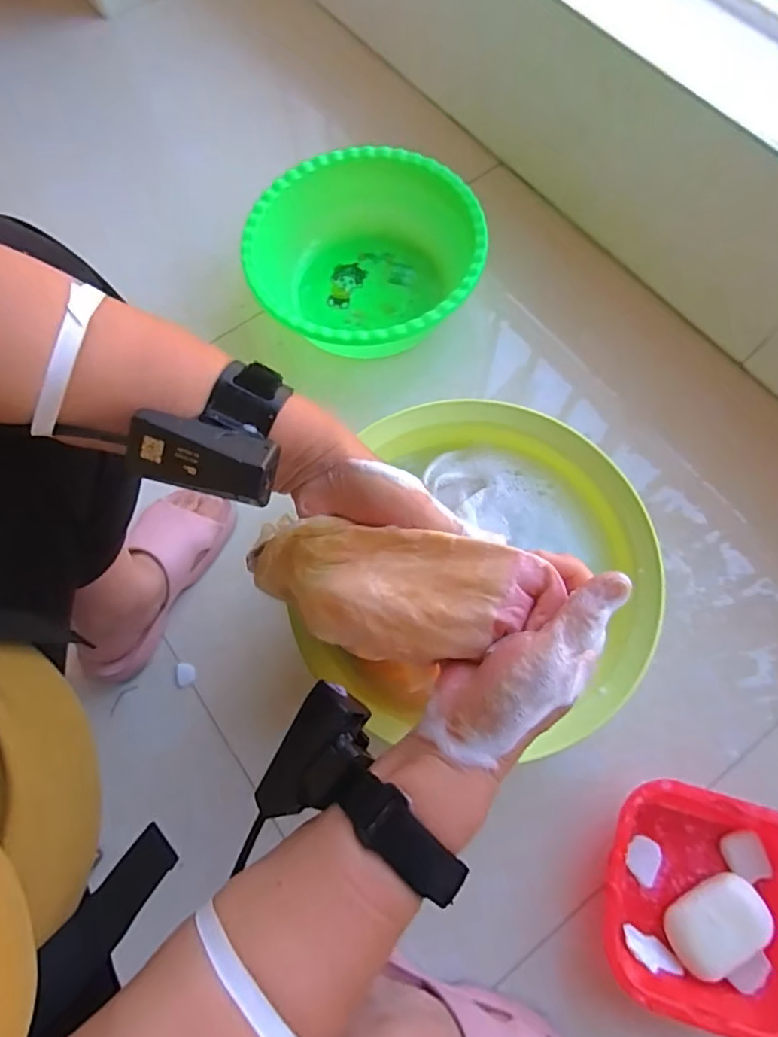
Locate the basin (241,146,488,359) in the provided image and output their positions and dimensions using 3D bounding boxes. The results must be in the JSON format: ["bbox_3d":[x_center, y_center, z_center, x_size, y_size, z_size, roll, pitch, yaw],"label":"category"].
[{"bbox_3d":[-0.026,-0.340,0.733,0.295,0.108,0.298,-1,71,2],"label":"basin"}]

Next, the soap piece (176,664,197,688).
[{"bbox_3d":[-0.236,0.181,0.630,0.022,0.010,0.025,-18,71,-4],"label":"soap piece"}]

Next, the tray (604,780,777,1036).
[{"bbox_3d":[0.302,0.361,0.516,0.187,0.061,0.183,14,72,7],"label":"tray"}]

